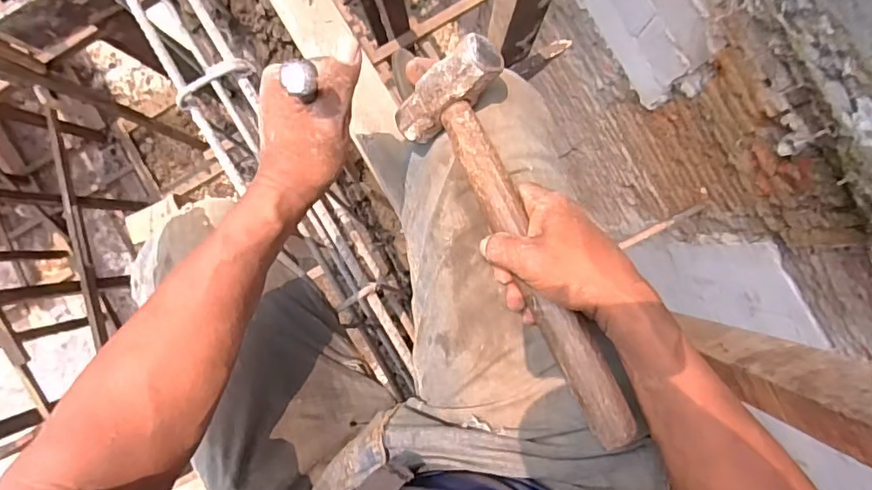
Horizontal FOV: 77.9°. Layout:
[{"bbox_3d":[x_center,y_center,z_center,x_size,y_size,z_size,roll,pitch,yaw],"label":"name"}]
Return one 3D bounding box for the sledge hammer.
[{"bbox_3d":[0.062,-0.003,0.402,0.085,0.061,0.304,-24,76,1],"label":"sledge hammer"}]

